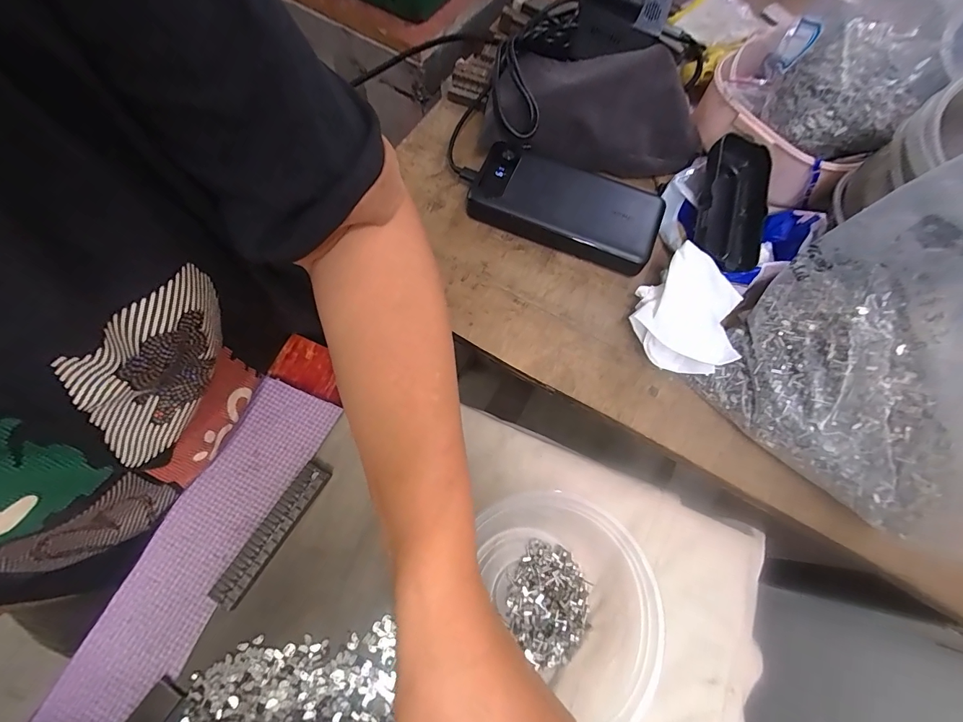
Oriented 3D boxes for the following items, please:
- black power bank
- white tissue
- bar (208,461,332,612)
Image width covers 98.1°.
[{"bbox_3d":[0.070,-0.130,0.352,0.155,0.024,0.070,22,73,5],"label":"black power bank"},{"bbox_3d":[0.152,-0.033,0.312,0.069,0.043,0.077,32,74,8],"label":"white tissue"},{"bbox_3d":[-0.140,0.115,0.282,0.020,0.012,0.097,31,74,7],"label":"bar"}]

